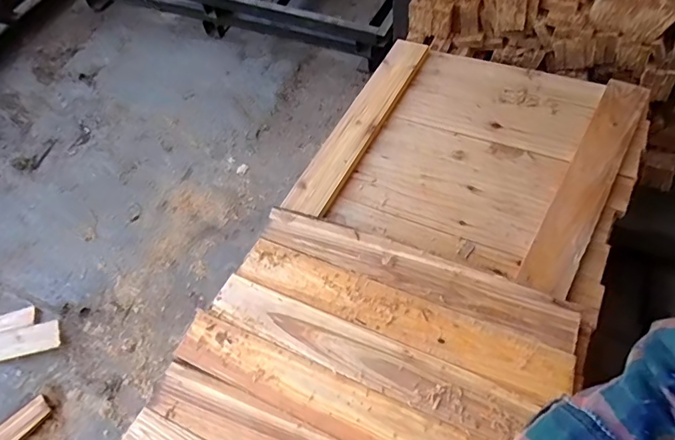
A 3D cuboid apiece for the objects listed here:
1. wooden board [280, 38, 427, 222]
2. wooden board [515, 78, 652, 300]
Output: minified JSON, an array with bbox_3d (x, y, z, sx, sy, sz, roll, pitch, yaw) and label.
[{"bbox_3d":[0.047,-0.195,0.913,0.074,0.024,0.484,21,62,20],"label":"wooden board"},{"bbox_3d":[0.419,-0.072,0.780,0.077,0.015,0.488,33,65,6],"label":"wooden board"}]

